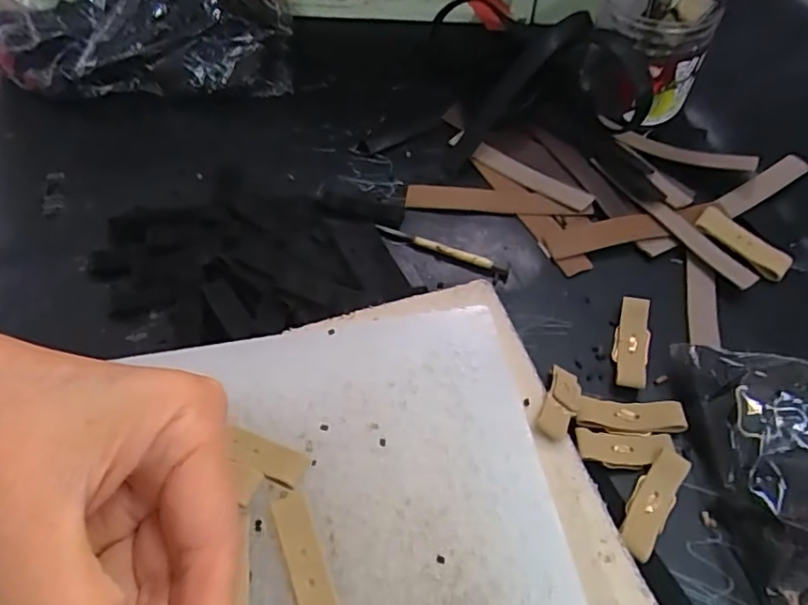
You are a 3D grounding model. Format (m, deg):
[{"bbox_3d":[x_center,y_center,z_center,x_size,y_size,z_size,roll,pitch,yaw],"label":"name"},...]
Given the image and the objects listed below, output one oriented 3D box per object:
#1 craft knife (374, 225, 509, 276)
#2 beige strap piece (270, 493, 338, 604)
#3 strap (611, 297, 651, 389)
[{"bbox_3d":[0.025,-0.036,0.382,0.091,0.007,0.006,19,57,13],"label":"craft knife"},{"bbox_3d":[-0.038,0.107,0.229,0.015,0.005,0.060,-19,57,-12],"label":"beige strap piece"},{"bbox_3d":[0.134,0.023,0.340,0.020,0.005,0.059,5,60,25],"label":"strap"}]

